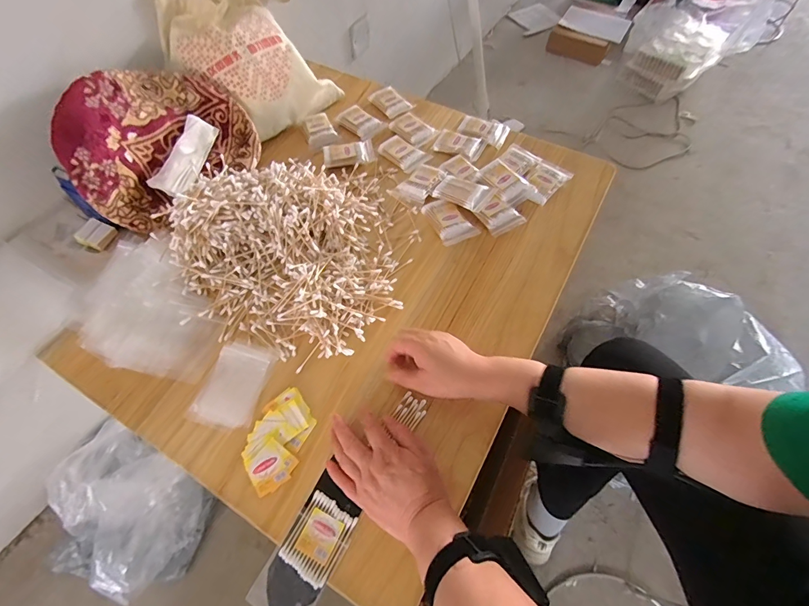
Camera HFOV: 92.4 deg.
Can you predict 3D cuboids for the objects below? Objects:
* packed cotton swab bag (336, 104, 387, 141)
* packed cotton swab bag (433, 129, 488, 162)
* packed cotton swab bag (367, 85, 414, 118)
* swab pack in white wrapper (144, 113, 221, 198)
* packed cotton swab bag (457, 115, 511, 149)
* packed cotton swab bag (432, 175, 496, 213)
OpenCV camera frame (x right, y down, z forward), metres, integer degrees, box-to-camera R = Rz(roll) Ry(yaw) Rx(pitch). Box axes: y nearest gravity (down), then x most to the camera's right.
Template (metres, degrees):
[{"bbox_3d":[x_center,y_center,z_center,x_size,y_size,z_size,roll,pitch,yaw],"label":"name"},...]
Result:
[{"bbox_3d":[-0.092,-0.362,0.772,0.089,0.018,0.062,30,65,16],"label":"packed cotton swab bag"},{"bbox_3d":[0.104,-0.300,0.729,0.092,0.018,0.061,24,64,13],"label":"packed cotton swab bag"},{"bbox_3d":[-0.030,-0.417,0.802,0.056,0.014,0.085,-38,67,-19],"label":"packed cotton swab bag"},{"bbox_3d":[-0.359,-0.240,0.639,0.051,0.019,0.144,28,69,-27],"label":"swab pack in white wrapper"},{"bbox_3d":[0.151,-0.336,0.758,0.093,0.024,0.060,30,65,16],"label":"packed cotton swab bag"},{"bbox_3d":[0.099,-0.190,0.653,0.088,0.025,0.063,27,64,15],"label":"packed cotton swab bag"}]

